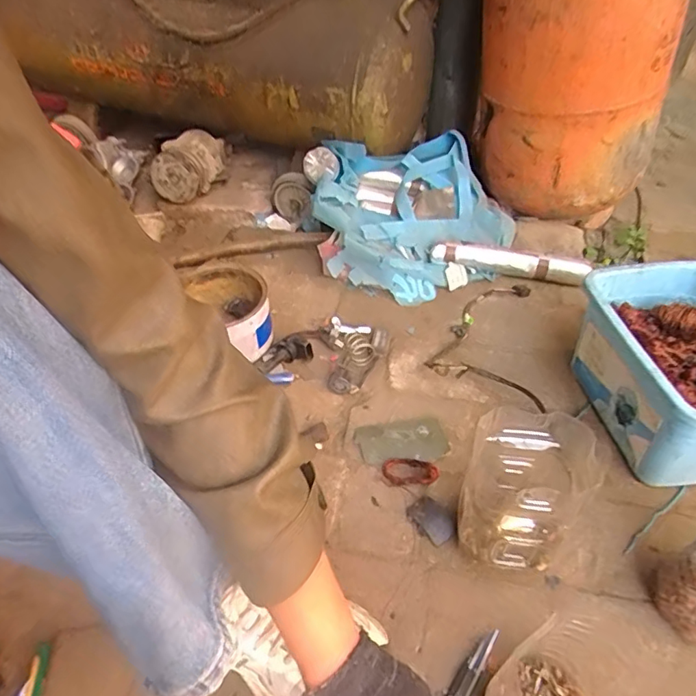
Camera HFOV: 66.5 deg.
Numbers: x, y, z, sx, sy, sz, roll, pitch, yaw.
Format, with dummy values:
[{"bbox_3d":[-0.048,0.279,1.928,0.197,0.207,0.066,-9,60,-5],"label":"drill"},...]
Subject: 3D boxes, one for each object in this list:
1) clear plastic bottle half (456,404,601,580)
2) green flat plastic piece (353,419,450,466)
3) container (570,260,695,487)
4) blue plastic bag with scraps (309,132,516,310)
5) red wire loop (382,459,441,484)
[{"bbox_3d":[0.175,0.154,0.546,0.104,0.168,0.102,-1,45,1],"label":"clear plastic bottle half"},{"bbox_3d":[0.070,0.120,0.697,0.117,0.008,0.059,-3,45,-1],"label":"green flat plastic piece"},{"bbox_3d":[0.416,0.038,0.668,0.200,0.159,0.279,-13,46,-11],"label":"container"},{"bbox_3d":[0.112,-0.232,0.953,0.341,0.164,0.295,-9,46,-6],"label":"blue plastic bag with scraps"},{"bbox_3d":[0.079,0.156,0.668,0.070,0.005,0.031,0,72,10],"label":"red wire loop"}]

